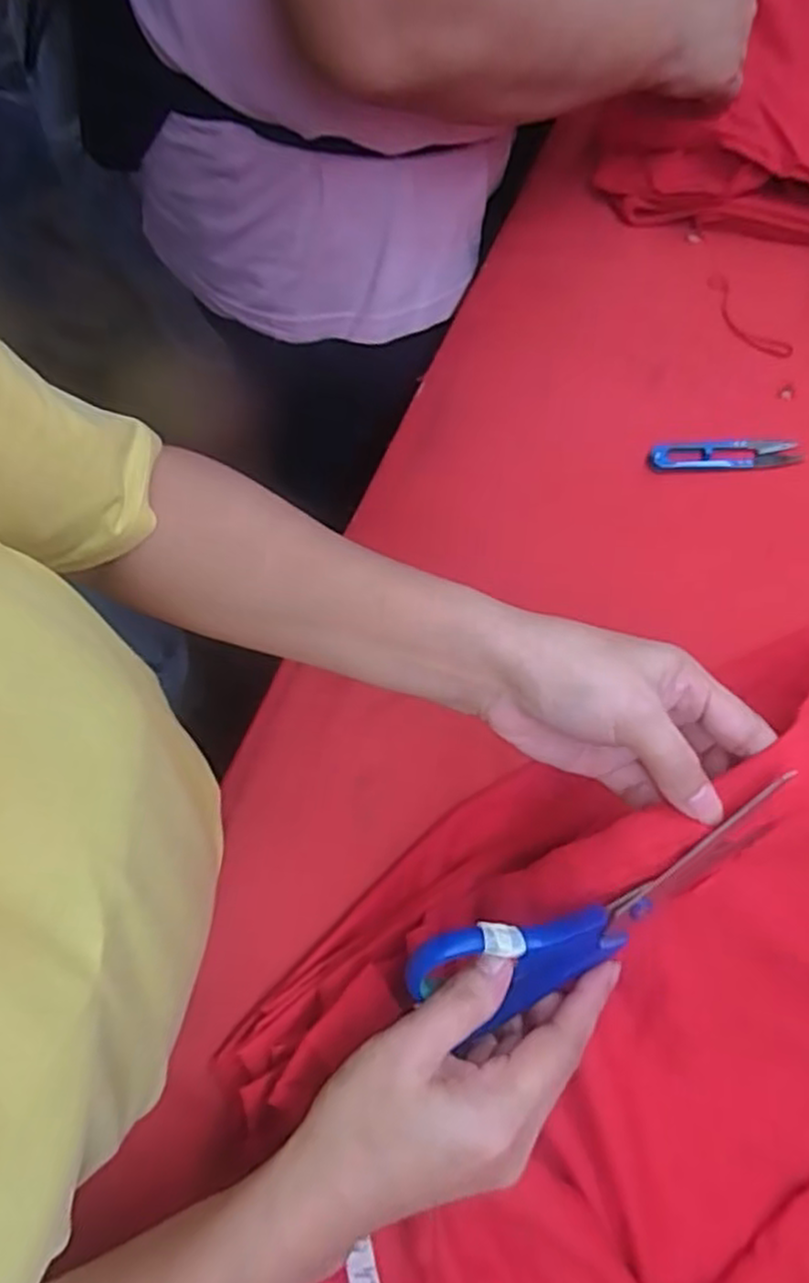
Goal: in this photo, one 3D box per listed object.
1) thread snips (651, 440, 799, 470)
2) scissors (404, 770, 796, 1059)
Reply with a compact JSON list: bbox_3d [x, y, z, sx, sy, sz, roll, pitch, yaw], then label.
[{"bbox_3d":[0.224,-0.131,0.514,0.102,0.006,0.024,0,68,0],"label":"thread snips"},{"bbox_3d":[0.082,0.109,0.299,0.166,0.059,0.013,-29,28,-1],"label":"scissors"}]

